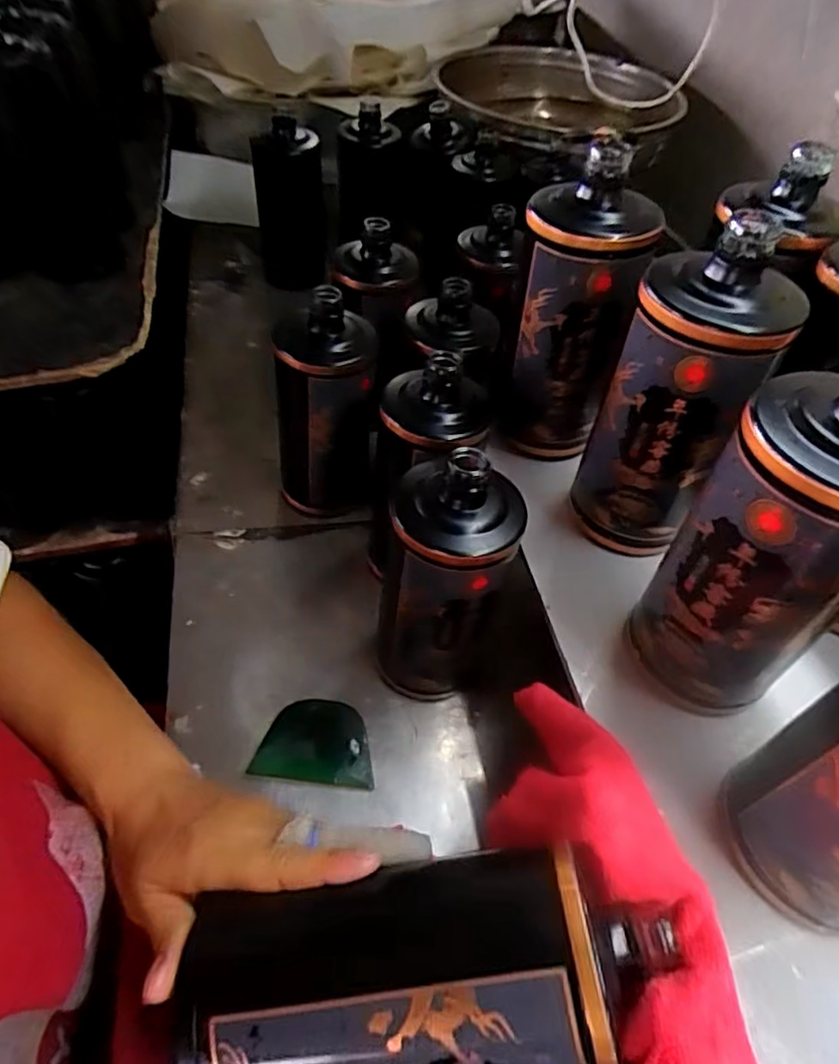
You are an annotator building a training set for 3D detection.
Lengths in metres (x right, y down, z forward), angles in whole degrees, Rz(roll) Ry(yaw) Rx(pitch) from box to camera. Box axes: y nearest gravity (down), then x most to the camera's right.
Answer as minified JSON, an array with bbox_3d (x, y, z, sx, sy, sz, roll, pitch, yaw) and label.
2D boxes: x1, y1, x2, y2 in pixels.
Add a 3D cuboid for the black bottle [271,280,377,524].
[{"bbox_3d":[-0.079,-0.099,0.519,0.079,0.182,0.071,4,49,-4],"label":"black bottle"}]

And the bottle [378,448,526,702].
[{"bbox_3d":[0.013,0.038,0.403,0.079,0.198,0.071,15,49,6],"label":"bottle"}]

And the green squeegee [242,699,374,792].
[{"bbox_3d":[-0.072,0.145,0.424,0.079,0.004,0.057,6,52,-3],"label":"green squeegee"}]

